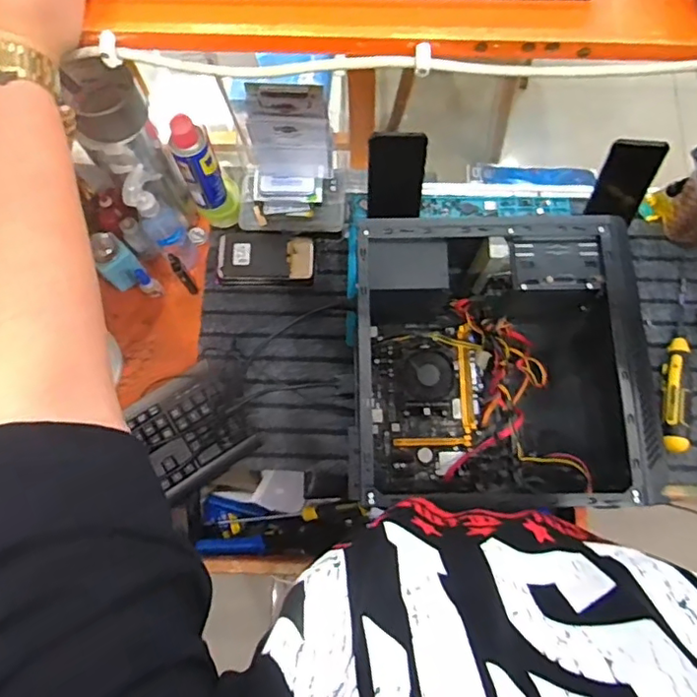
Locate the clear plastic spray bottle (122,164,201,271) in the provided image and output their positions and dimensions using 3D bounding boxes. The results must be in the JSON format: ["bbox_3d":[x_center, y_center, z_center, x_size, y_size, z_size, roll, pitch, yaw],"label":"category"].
[{"bbox_3d":[-0.249,-0.167,0.769,0.056,0.201,0.046,-37,77,-8],"label":"clear plastic spray bottle"}]

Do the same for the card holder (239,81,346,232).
[{"bbox_3d":[-0.084,-0.246,0.760,0.150,0.191,0.101,-1,74,1],"label":"card holder"}]

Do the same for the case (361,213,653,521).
[{"bbox_3d":[0.173,0.021,0.727,0.329,0.162,0.342,-1,74,1],"label":"case"}]

